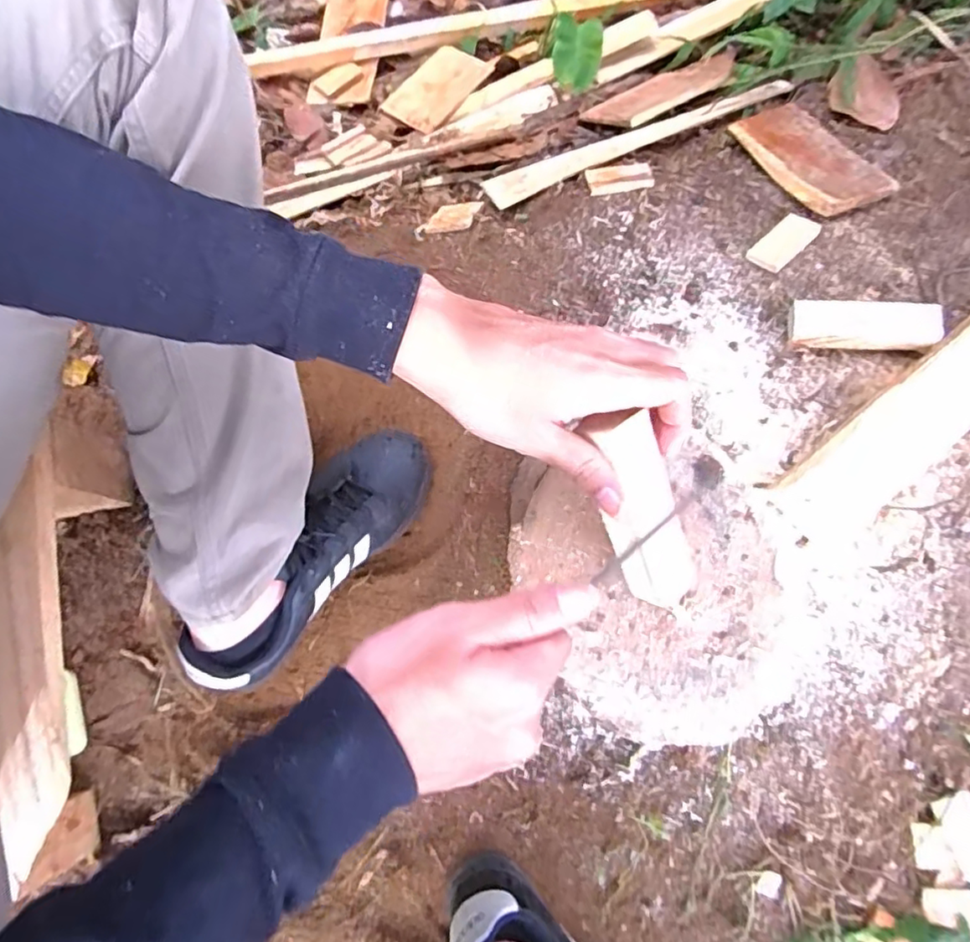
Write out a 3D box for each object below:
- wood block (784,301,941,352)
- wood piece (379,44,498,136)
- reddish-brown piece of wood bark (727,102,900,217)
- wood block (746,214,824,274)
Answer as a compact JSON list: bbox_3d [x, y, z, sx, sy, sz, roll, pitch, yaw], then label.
[{"bbox_3d":[0.344,-0.131,0.549,0.117,0.026,0.038,6,70,17],"label":"wood block"},{"bbox_3d":[-0.074,-0.600,0.938,0.109,0.012,0.172,36,74,13],"label":"wood piece"},{"bbox_3d":[0.350,-0.344,0.658,0.085,0.009,0.185,-21,57,0],"label":"reddish-brown piece of wood bark"},{"bbox_3d":[0.301,-0.230,0.608,0.078,0.005,0.037,-43,75,-13],"label":"wood block"}]

